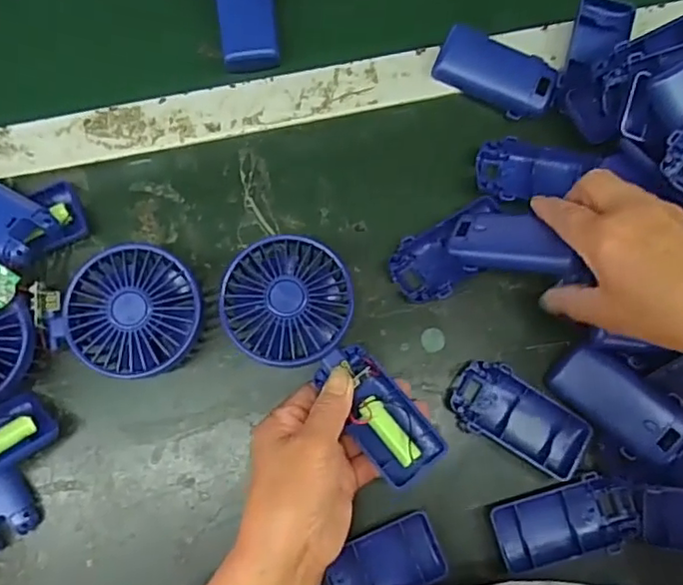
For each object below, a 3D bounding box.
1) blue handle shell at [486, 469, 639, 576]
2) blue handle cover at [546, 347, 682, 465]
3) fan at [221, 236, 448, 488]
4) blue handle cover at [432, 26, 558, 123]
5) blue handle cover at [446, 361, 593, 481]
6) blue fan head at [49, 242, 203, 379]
[{"bbox_3d":[0.154,0.157,0.410,0.095,0.023,0.047,-17,84,-5],"label":"blue handle shell"},{"bbox_3d":[0.189,0.078,0.410,0.091,0.020,0.044,45,113,24],"label":"blue handle cover"},{"bbox_3d":[-0.004,0.043,0.395,0.079,0.026,0.180,-39,82,-7],"label":"fan"},{"bbox_3d":[0.119,-0.167,0.458,0.091,0.019,0.046,23,82,1],"label":"blue handle cover"},{"bbox_3d":[0.123,0.088,0.422,0.096,0.019,0.049,27,82,1],"label":"blue handle cover"},{"bbox_3d":[-0.139,0.014,0.410,0.090,0.042,0.083,0,81,-1],"label":"blue fan head"}]

